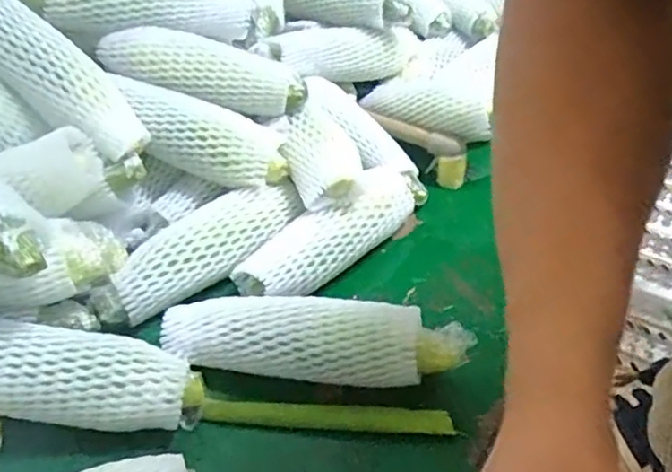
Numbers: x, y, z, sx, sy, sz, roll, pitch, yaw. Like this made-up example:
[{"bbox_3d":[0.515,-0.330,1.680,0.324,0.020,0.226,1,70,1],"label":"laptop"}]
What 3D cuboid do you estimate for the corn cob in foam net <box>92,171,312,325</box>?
[{"bbox_3d":[-0.129,0.009,0.583,0.212,0.053,0.064,-31,47,-32],"label":"corn cob in foam net"}]

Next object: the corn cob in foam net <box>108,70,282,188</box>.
[{"bbox_3d":[-0.142,-0.104,0.619,0.196,0.061,0.068,27,44,5],"label":"corn cob in foam net"}]

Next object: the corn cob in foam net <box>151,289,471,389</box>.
[{"bbox_3d":[-0.017,0.086,0.511,0.249,0.066,0.068,3,39,6],"label":"corn cob in foam net"}]

